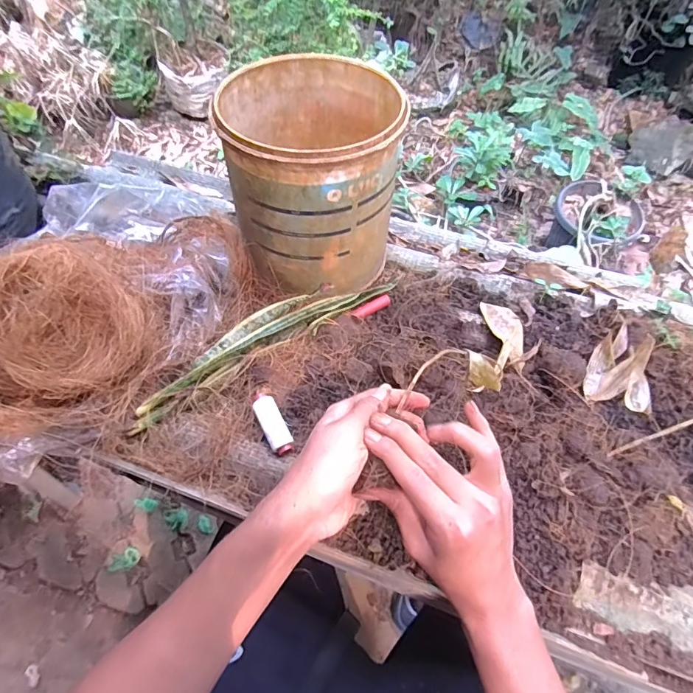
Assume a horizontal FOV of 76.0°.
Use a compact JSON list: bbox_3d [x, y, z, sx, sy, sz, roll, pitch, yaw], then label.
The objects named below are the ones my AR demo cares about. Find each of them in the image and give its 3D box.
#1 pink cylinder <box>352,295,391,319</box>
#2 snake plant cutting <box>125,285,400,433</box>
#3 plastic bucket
[{"bbox_3d":[0.029,-0.045,0.505,0.046,0.007,0.011,-27,63,-15],"label":"pink cylinder"},{"bbox_3d":[-0.083,-0.010,0.466,0.290,0.026,0.047,-32,64,-17],"label":"snake plant cutting"},{"bbox_3d":[-0.032,-0.183,0.475,0.163,0.166,0.189,-8,59,-4],"label":"plastic bucket"}]

